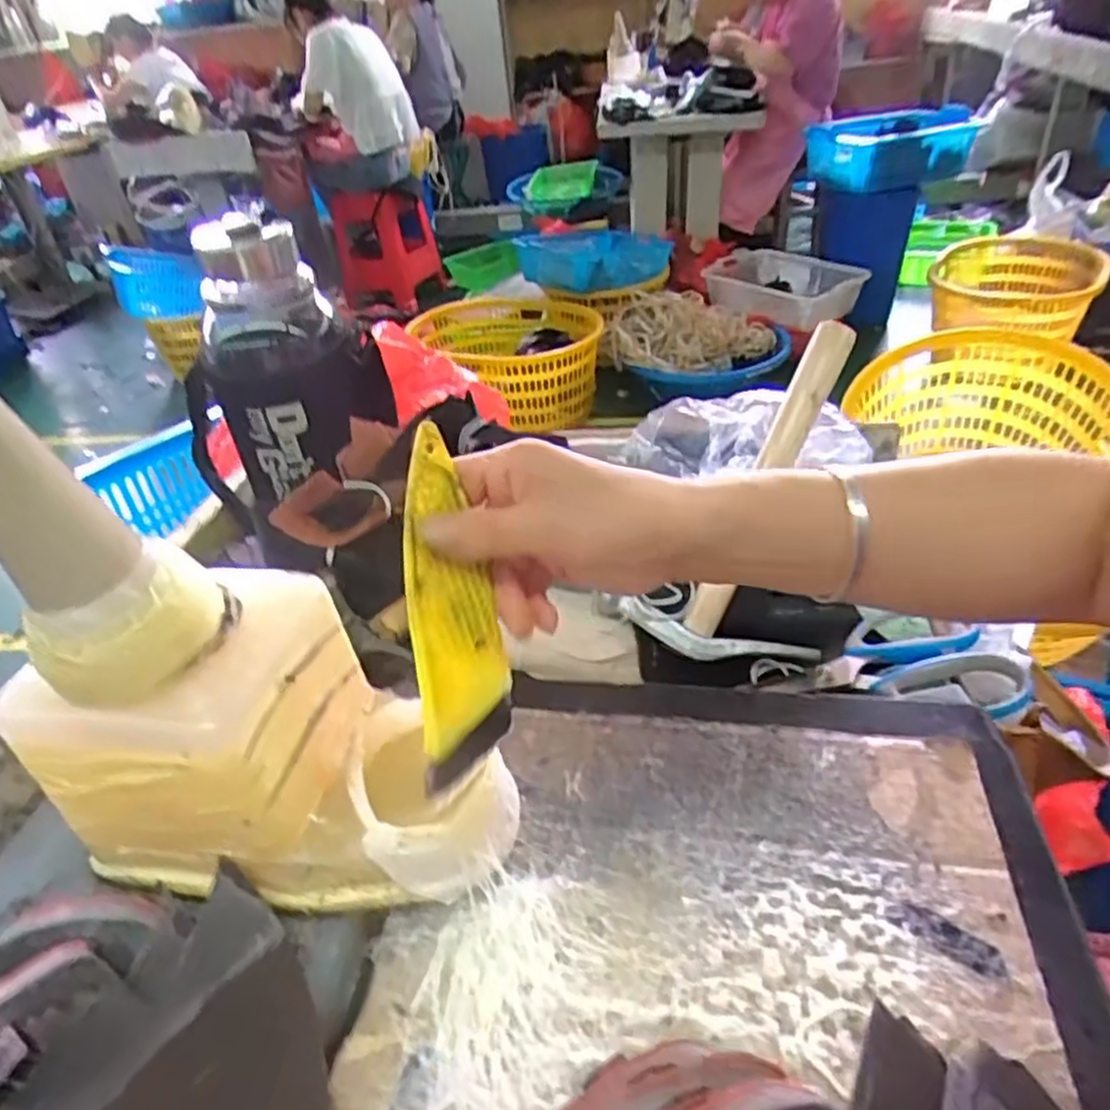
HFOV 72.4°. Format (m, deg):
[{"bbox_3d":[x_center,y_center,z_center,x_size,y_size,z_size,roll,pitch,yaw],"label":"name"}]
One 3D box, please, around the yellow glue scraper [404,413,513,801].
[{"bbox_3d":[-0.040,0.018,0.304,0.040,0.136,0.009,-3,-7,-37],"label":"yellow glue scraper"}]

